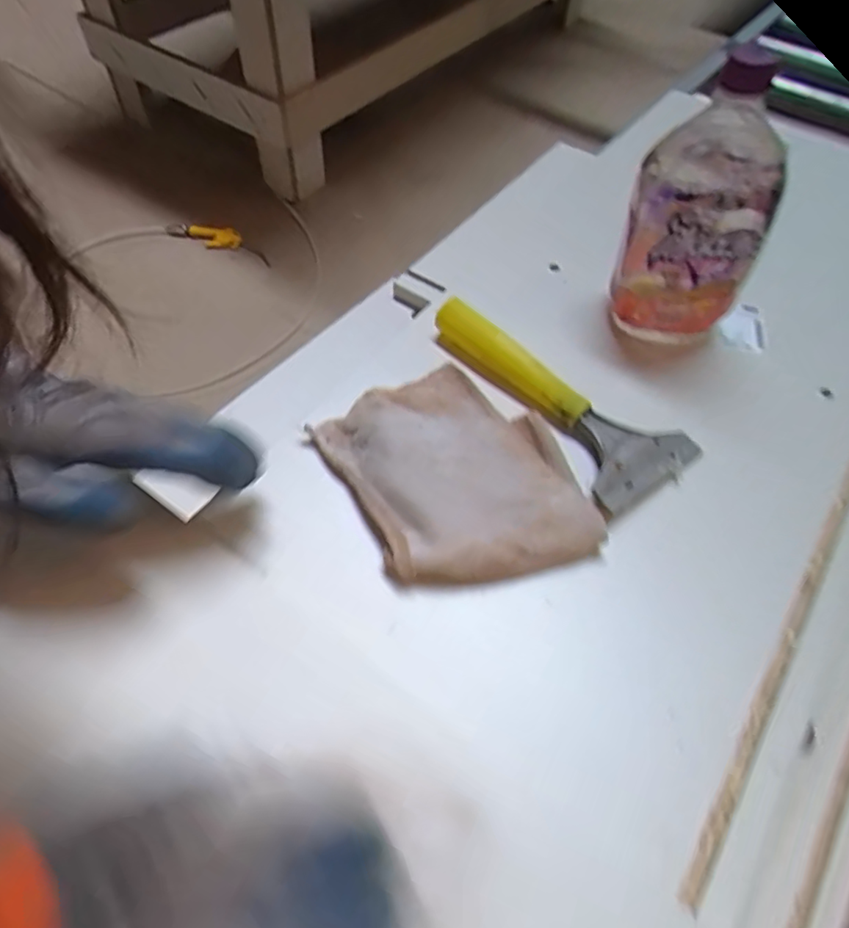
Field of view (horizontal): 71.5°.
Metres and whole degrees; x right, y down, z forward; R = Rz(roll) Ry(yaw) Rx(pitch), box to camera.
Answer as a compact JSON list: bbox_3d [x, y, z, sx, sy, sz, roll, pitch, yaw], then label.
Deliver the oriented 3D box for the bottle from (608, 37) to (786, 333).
[{"bbox_3d":[0.194,-0.177,0.419,0.092,0.194,0.074,21,58,11],"label":"bottle"}]

